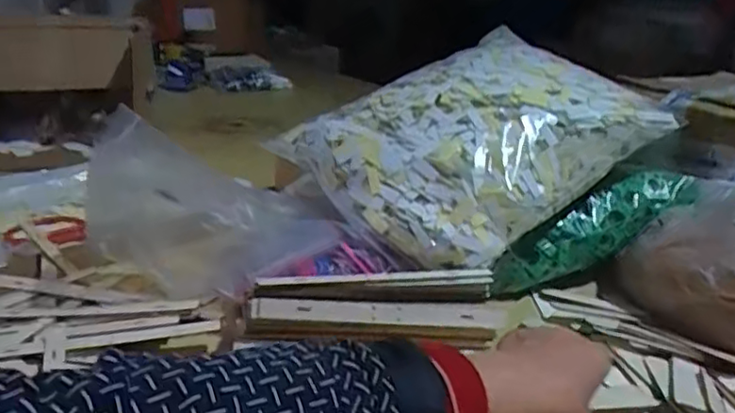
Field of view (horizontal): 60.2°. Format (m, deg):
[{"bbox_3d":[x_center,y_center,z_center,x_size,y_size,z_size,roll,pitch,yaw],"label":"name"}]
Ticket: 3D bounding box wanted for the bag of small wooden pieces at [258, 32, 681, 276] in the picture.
[{"bbox_3d":[0.115,-0.072,0.675,0.328,0.170,0.223,-13,26,-33],"label":"bag of small wooden pieces"}]

